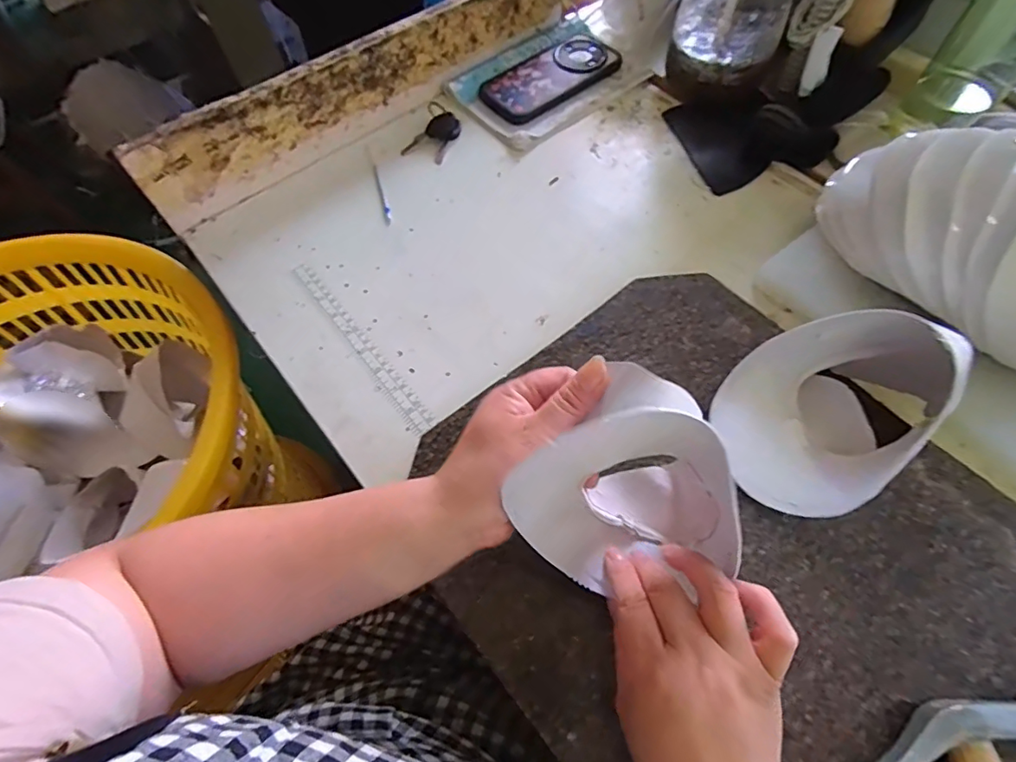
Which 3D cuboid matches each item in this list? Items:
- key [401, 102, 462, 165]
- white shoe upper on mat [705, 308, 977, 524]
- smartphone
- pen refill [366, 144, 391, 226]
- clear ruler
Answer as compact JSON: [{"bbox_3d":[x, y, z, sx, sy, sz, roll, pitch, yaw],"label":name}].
[{"bbox_3d":[-0.084,-0.280,0.583,0.046,0.024,0.067,28,66,16],"label":"key"},{"bbox_3d":[0.231,0.013,0.357,0.159,0.087,0.122,-25,64,-11],"label":"white shoe upper on mat"},{"bbox_3d":[0.052,-0.364,0.622,0.173,0.020,0.081,-34,66,-16],"label":"smartphone"},{"bbox_3d":[-0.143,-0.220,0.572,0.007,0.008,0.137,-16,62,-7],"label":"pen refill"},{"bbox_3d":[-0.135,-0.035,0.468,0.020,0.004,0.222,-36,66,-16],"label":"clear ruler"}]

